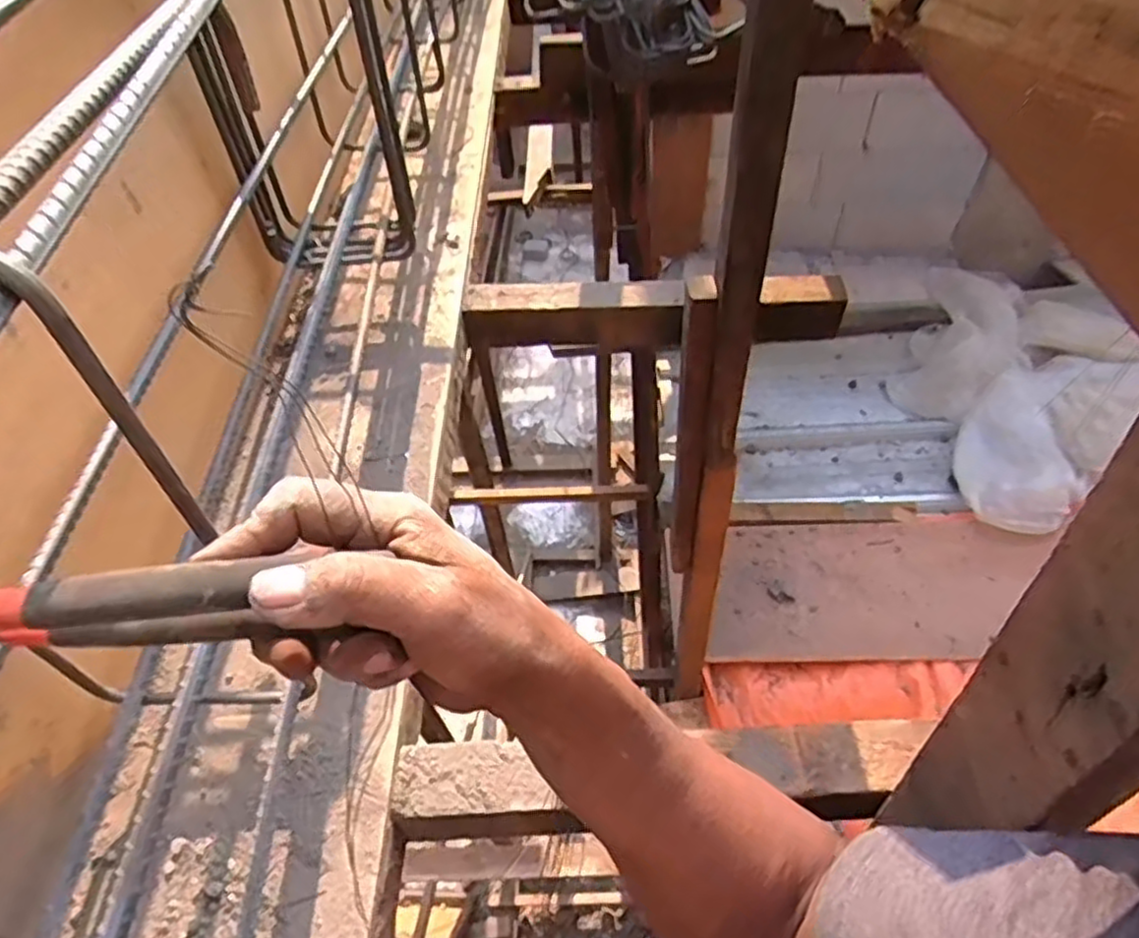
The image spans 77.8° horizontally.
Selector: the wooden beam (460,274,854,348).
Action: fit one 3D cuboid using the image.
[{"bbox_3d":[0.100,-0.189,0.873,0.450,0.085,0.044,2,51,5],"label":"wooden beam"}]

